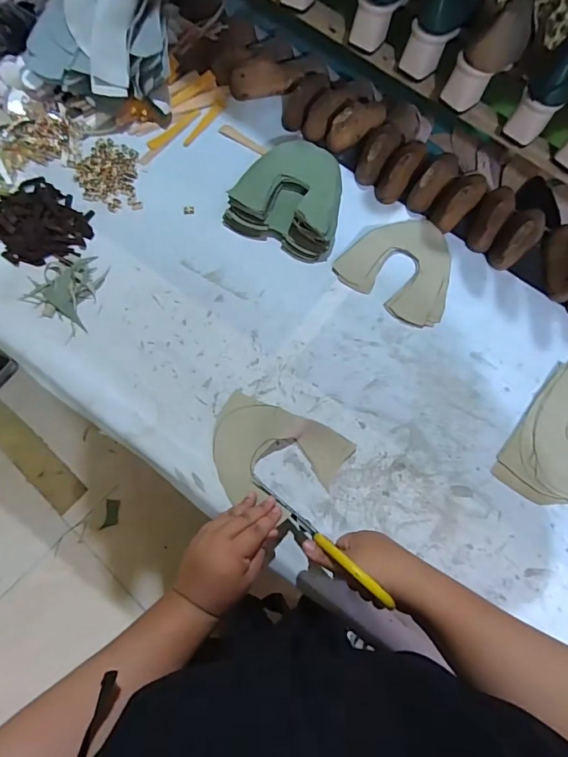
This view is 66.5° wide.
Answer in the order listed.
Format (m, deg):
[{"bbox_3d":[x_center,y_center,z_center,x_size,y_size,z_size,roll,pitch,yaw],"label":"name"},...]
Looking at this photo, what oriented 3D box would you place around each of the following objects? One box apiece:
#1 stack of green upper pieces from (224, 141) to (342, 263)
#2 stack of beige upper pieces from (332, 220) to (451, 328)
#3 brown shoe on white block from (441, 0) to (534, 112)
[{"bbox_3d":[0.017,-0.292,0.691,0.171,0.045,0.181,24,72,6],"label":"stack of green upper pieces"},{"bbox_3d":[0.190,-0.177,0.674,0.173,0.009,0.164,37,74,10],"label":"stack of beige upper pieces"},{"bbox_3d":[0.294,-0.463,0.608,0.125,0.108,0.060,-42,78,-15],"label":"brown shoe on white block"}]

